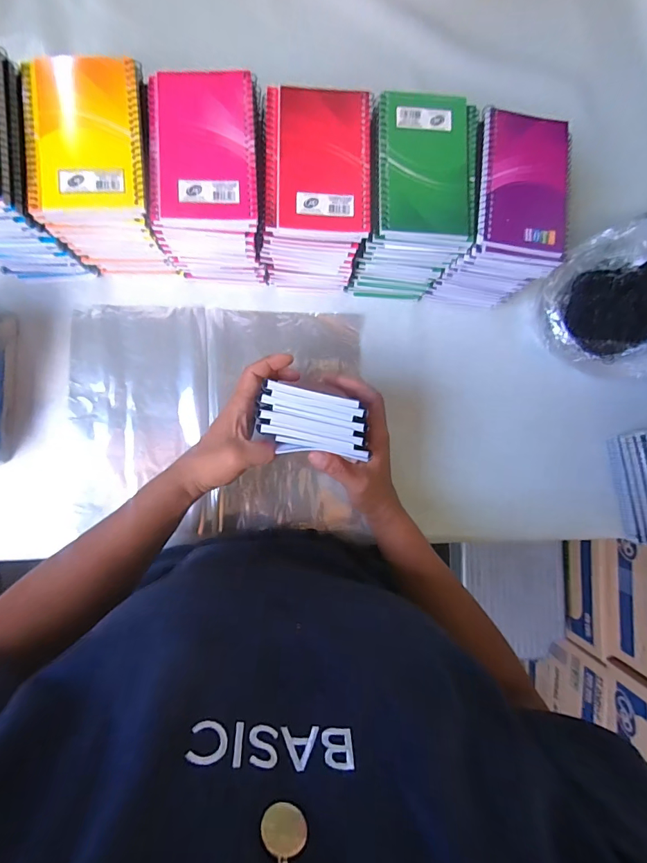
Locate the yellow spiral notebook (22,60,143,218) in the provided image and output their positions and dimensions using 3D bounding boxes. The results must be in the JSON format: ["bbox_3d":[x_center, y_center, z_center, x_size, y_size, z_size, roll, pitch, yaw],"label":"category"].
[{"bbox_3d":[-0.202,-0.248,0.337,0.094,0.013,0.130,-2,89,-5],"label":"yellow spiral notebook"}]

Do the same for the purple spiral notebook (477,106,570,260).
[{"bbox_3d":[0.187,-0.234,0.373,0.086,0.010,0.129,5,88,-5],"label":"purple spiral notebook"}]

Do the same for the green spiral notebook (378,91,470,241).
[{"bbox_3d":[0.090,-0.238,0.358,0.081,0.010,0.127,0,88,-5],"label":"green spiral notebook"}]

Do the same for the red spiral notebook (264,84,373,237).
[{"bbox_3d":[-0.005,-0.240,0.357,0.093,0.010,0.127,2,88,-5],"label":"red spiral notebook"}]

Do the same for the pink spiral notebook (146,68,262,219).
[{"bbox_3d":[-0.102,-0.245,0.344,0.091,0.007,0.127,-1,88,-5],"label":"pink spiral notebook"}]

